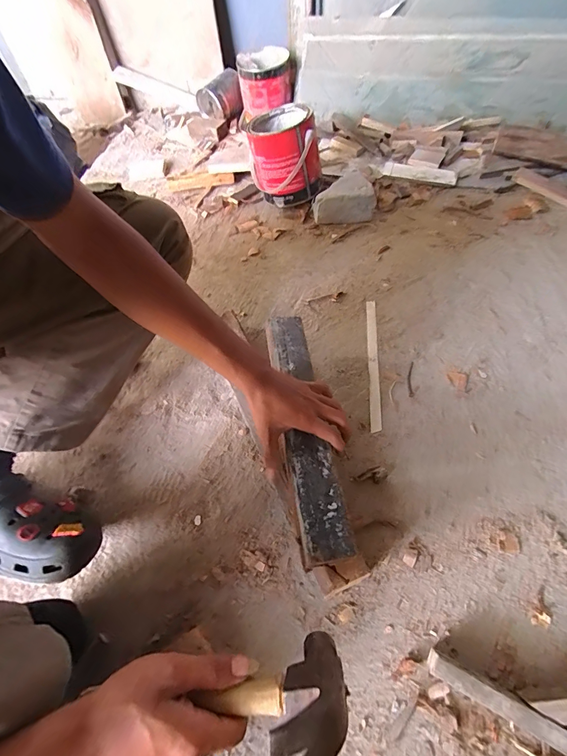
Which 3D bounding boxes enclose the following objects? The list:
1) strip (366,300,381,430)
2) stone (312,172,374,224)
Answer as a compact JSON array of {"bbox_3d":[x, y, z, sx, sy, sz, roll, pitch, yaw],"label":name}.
[{"bbox_3d":[0.158,-0.032,0.628,0.018,0.007,0.271,3,58,6],"label":"strip"},{"bbox_3d":[0.134,-0.431,0.847,0.139,0.073,0.119,-6,57,1],"label":"stone"}]

